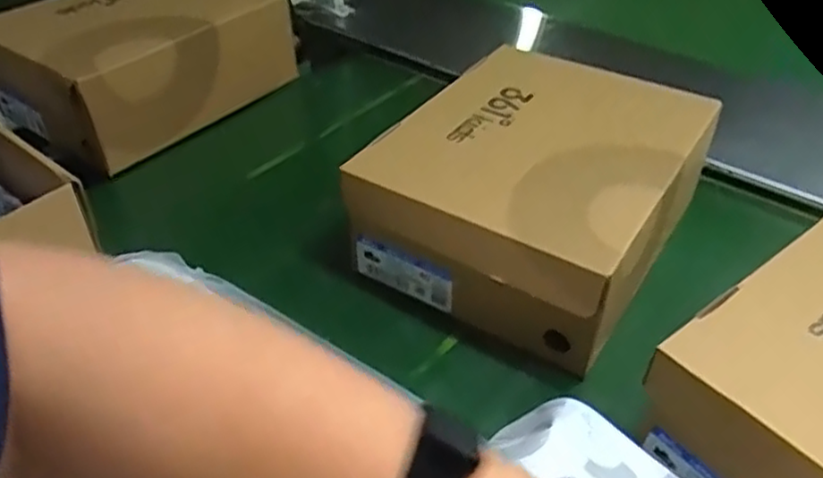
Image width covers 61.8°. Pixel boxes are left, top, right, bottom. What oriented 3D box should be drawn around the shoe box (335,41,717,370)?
[{"bbox_3d":[0.113,-0.047,0.643,0.240,0.131,0.263,25,47,26],"label":"shoe box"}]

